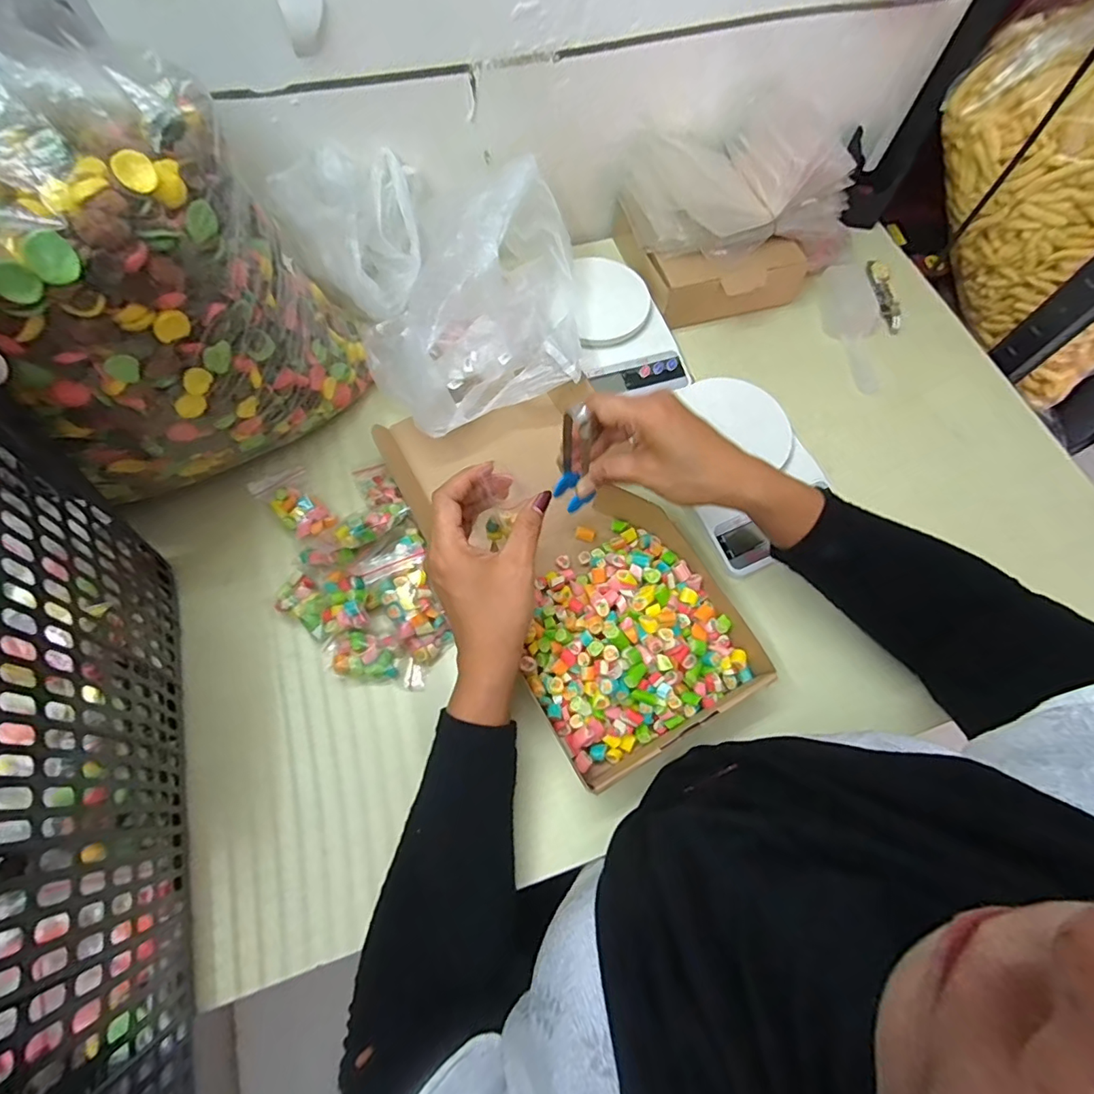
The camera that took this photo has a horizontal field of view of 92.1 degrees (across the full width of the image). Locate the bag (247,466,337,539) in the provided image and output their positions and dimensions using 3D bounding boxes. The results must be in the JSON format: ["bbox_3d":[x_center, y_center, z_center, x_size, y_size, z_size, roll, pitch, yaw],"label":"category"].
[{"bbox_3d":[-0.230,-0.039,0.477,0.047,0.019,0.074,-32,72,-14],"label":"bag"}]

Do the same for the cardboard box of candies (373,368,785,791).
[{"bbox_3d":[0.015,-0.001,0.454,0.196,0.054,0.354,-28,71,-12],"label":"cardboard box of candies"}]

